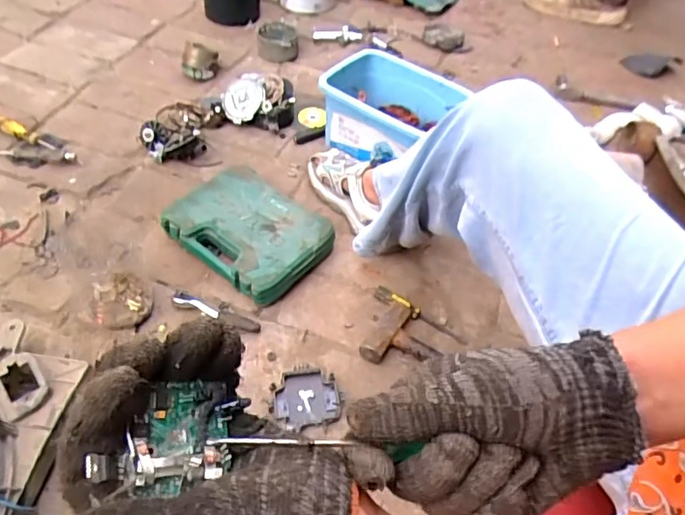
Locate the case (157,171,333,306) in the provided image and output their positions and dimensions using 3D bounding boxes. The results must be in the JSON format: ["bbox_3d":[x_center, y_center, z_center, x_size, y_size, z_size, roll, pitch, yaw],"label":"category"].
[{"bbox_3d":[-0.159,-0.042,0.953,0.245,0.066,0.190,35,53,22],"label":"case"}]

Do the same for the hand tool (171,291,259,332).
[{"bbox_3d":[-0.200,0.087,0.867,0.146,0.017,0.022,18,48,9],"label":"hand tool"}]

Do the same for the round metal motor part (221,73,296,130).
[{"bbox_3d":[-0.182,-0.345,1.208,0.153,0.073,0.105,10,48,2],"label":"round metal motor part"}]

